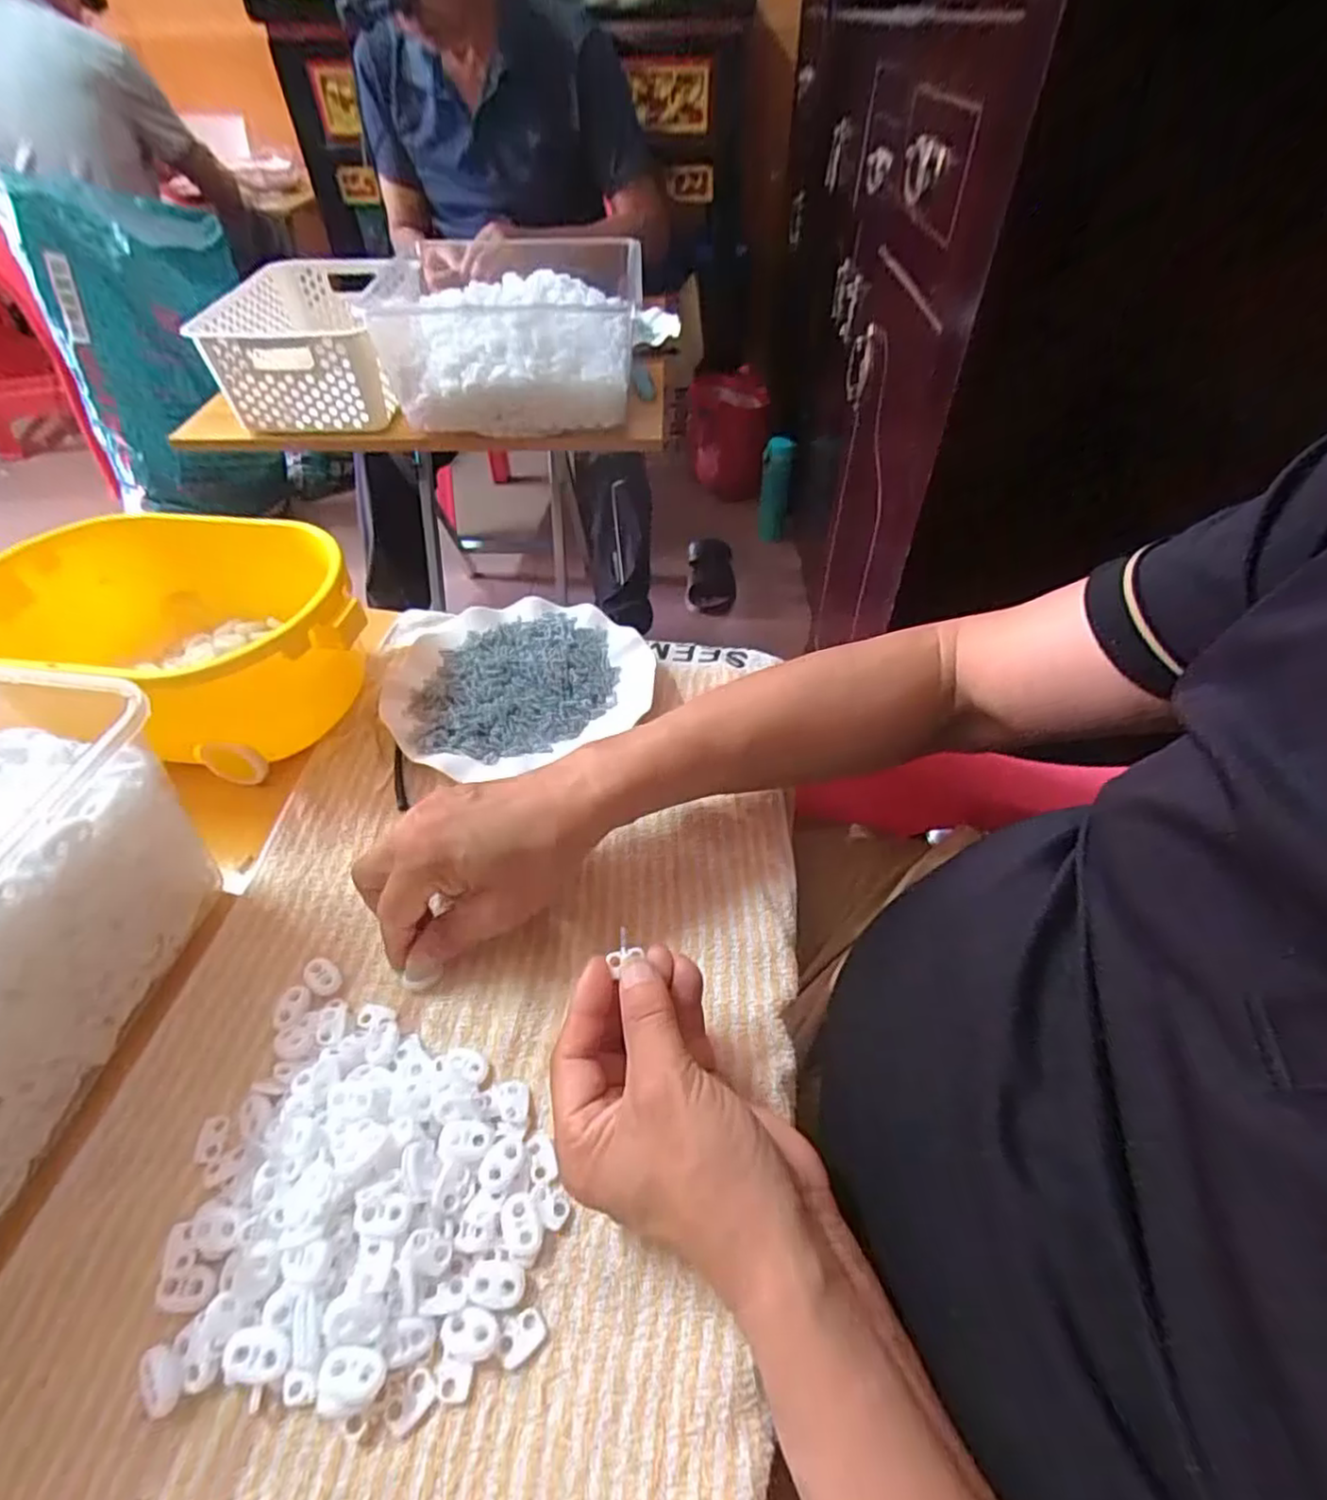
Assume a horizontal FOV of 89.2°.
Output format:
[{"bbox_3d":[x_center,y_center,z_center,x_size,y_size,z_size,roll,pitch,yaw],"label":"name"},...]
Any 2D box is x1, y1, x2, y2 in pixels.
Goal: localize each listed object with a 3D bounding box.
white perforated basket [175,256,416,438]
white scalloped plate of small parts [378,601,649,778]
[{"bbox_3d":[-0.442,-0.532,0.877,0.219,0.109,0.322,-6,48,-5],"label":"white perforated basket"},{"bbox_3d":[-0.111,-0.059,0.504,0.185,0.022,0.175,-1,49,1],"label":"white scalloped plate of small parts"}]

